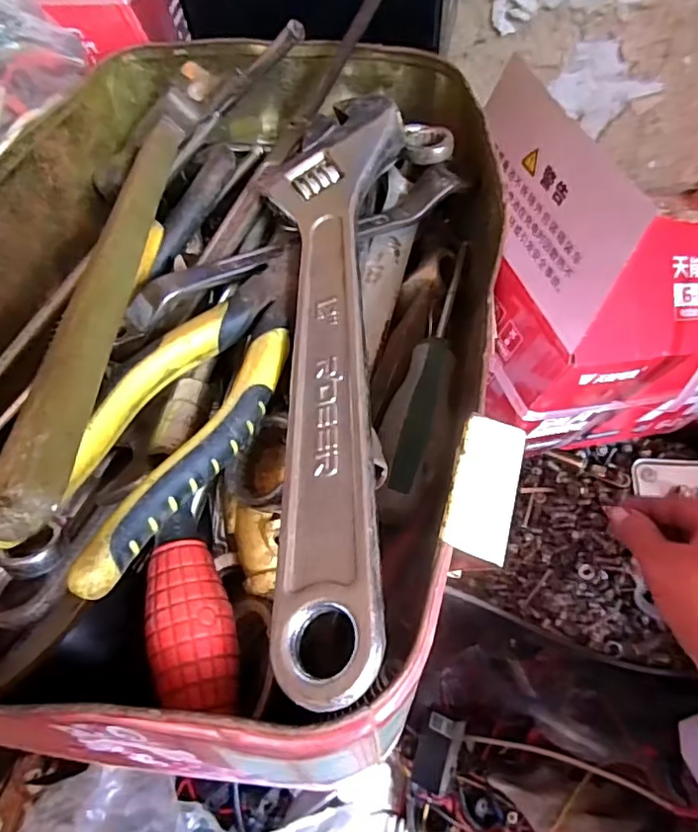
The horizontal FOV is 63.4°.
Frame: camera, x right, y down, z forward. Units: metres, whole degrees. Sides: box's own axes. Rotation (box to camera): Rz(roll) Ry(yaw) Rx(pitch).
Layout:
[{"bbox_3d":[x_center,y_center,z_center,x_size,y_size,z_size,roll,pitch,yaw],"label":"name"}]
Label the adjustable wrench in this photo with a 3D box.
[{"bbox_3d":[-0.004,-0.040,0.219,0.058,0.015,0.272,-3,56,2],"label":"adjustable wrench"}]

